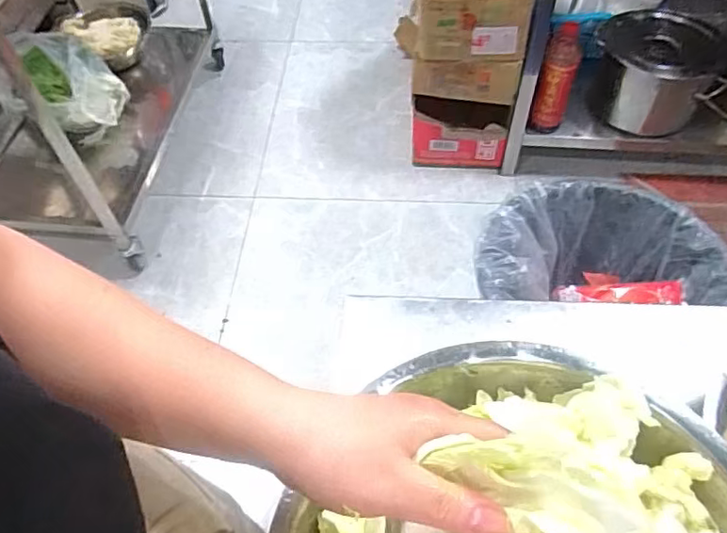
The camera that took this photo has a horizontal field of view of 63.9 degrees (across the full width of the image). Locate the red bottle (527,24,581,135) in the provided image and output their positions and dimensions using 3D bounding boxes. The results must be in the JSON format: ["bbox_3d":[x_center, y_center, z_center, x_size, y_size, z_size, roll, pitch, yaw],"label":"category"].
[{"bbox_3d":[0.516,-0.499,1.558,0.087,0.288,0.097,17,58,14],"label":"red bottle"}]

